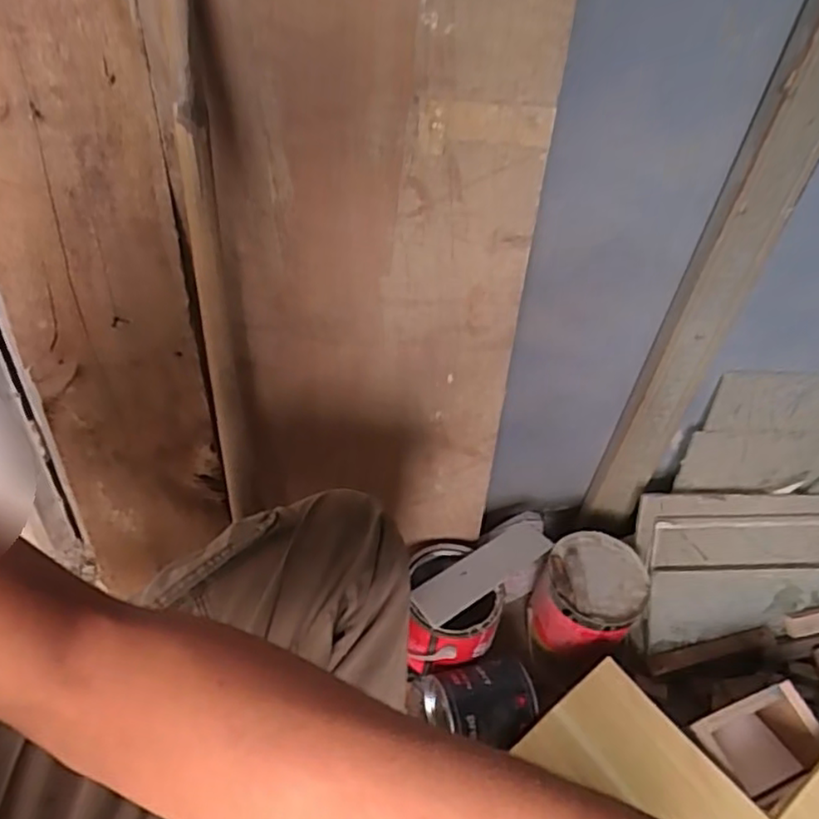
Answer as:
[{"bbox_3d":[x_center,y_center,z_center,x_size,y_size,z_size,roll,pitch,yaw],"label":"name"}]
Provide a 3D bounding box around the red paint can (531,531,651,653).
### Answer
[{"bbox_3d":[0.274,0.299,0.993,0.151,0.142,0.174,37,50,27],"label":"red paint can"}]

